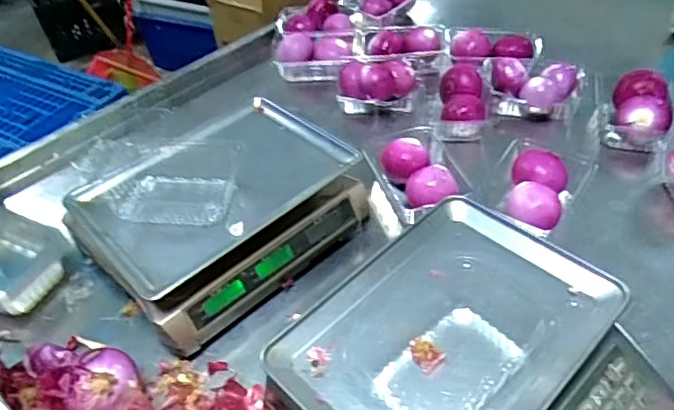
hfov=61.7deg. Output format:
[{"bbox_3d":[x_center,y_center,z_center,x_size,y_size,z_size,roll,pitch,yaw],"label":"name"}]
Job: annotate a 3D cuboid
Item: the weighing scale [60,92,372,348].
[{"bbox_3d":[-0.160,0.003,0.784,0.331,0.123,0.279,-36,52,-28],"label":"weighing scale"}]

